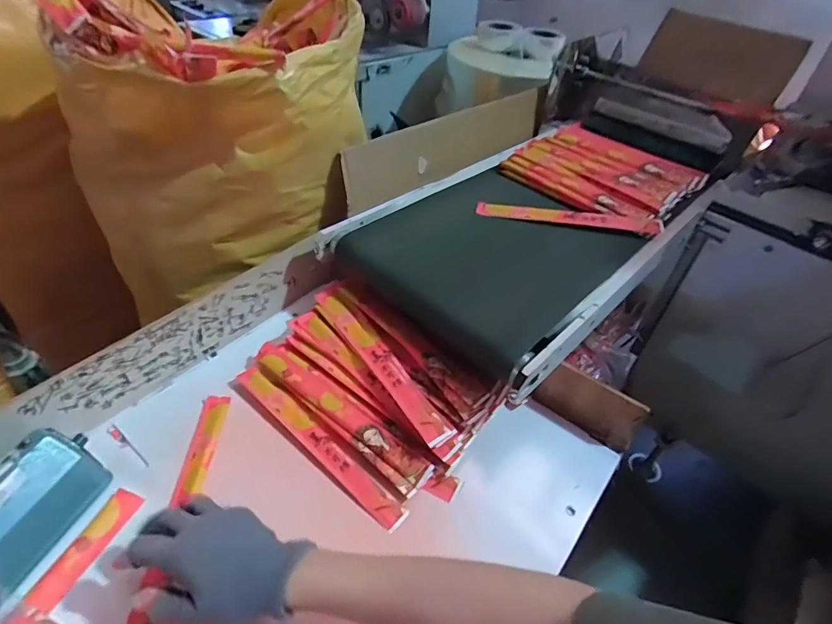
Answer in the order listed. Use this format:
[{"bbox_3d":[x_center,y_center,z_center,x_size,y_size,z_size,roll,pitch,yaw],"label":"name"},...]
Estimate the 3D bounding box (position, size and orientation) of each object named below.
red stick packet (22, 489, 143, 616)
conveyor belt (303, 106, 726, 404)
[{"bbox_3d":[-0.315,0.224,0.445,0.028,0.007,0.113,24,37,2],"label":"red stick packet"},{"bbox_3d":[0.227,-0.168,0.774,0.350,0.144,0.739,35,51,28],"label":"conveyor belt"}]

